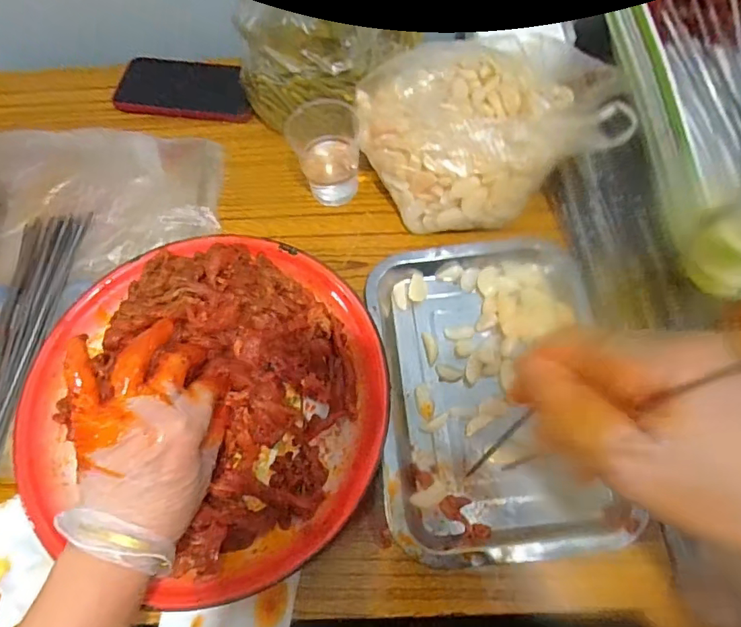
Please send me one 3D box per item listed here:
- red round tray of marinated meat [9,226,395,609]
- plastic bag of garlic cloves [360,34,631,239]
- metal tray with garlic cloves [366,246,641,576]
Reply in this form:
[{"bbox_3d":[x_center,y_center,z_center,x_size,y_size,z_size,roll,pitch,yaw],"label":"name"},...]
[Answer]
[{"bbox_3d":[-0.131,0.054,0.381,0.290,0.072,0.267,-1,66,2],"label":"red round tray of marinated meat"},{"bbox_3d":[0.099,-0.170,0.440,0.210,0.100,0.170,-14,66,-4],"label":"plastic bag of garlic cloves"},{"bbox_3d":[0.097,0.057,0.391,0.177,0.030,0.250,-5,66,0],"label":"metal tray with garlic cloves"}]

